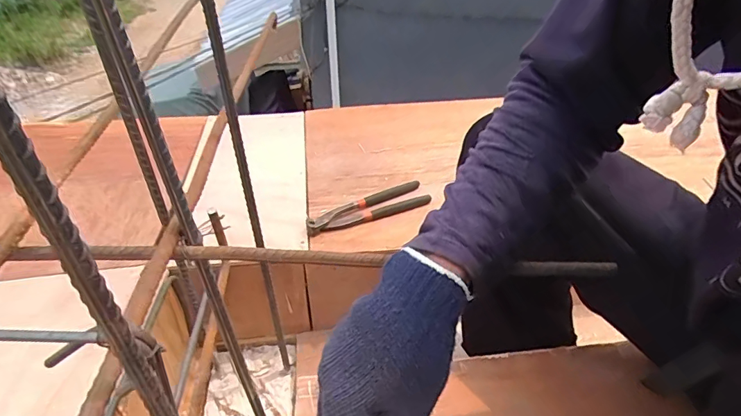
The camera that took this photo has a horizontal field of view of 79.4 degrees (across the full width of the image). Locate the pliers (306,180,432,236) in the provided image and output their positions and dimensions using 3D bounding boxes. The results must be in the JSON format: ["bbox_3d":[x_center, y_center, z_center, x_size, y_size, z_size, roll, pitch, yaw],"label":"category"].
[{"bbox_3d":[-0.005,-0.003,0.759,0.226,0.023,0.061,-18,41,-21],"label":"pliers"}]

